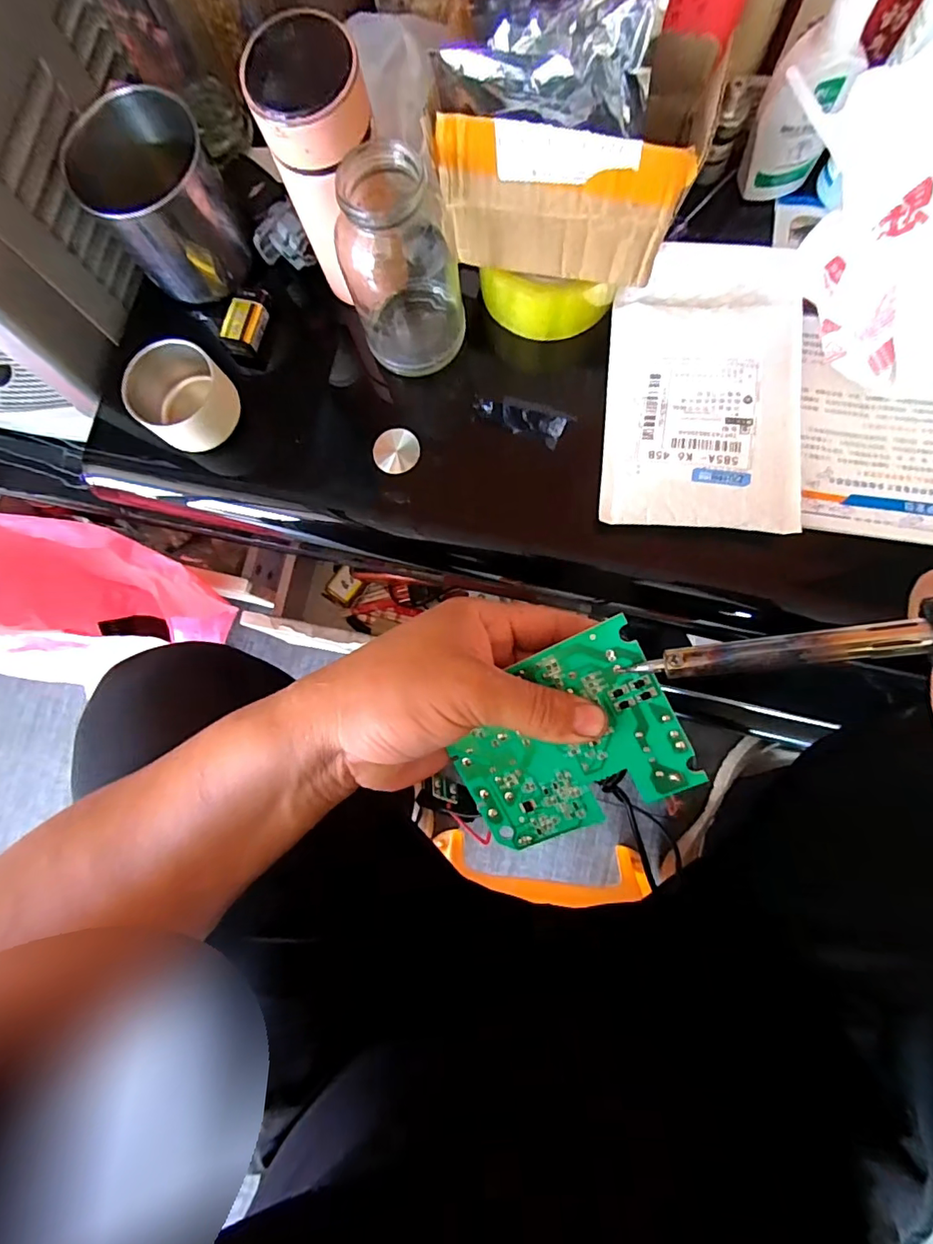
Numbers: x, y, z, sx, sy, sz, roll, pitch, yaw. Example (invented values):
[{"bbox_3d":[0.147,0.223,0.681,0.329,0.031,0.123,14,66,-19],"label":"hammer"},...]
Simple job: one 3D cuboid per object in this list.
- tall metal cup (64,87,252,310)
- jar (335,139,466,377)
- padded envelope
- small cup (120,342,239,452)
[{"bbox_3d":[-0.212,-0.298,0.377,0.088,0.093,0.077,-31,80,1],"label":"tall metal cup"},{"bbox_3d":[-0.044,-0.235,0.348,0.073,0.128,0.082,-11,81,5],"label":"jar"},{"bbox_3d":[0.162,-0.156,0.362,0.126,0.018,0.188,5,83,7],"label":"padded envelope"},{"bbox_3d":[-0.208,-0.163,0.387,0.065,0.054,0.064,-1,82,6],"label":"small cup"}]

